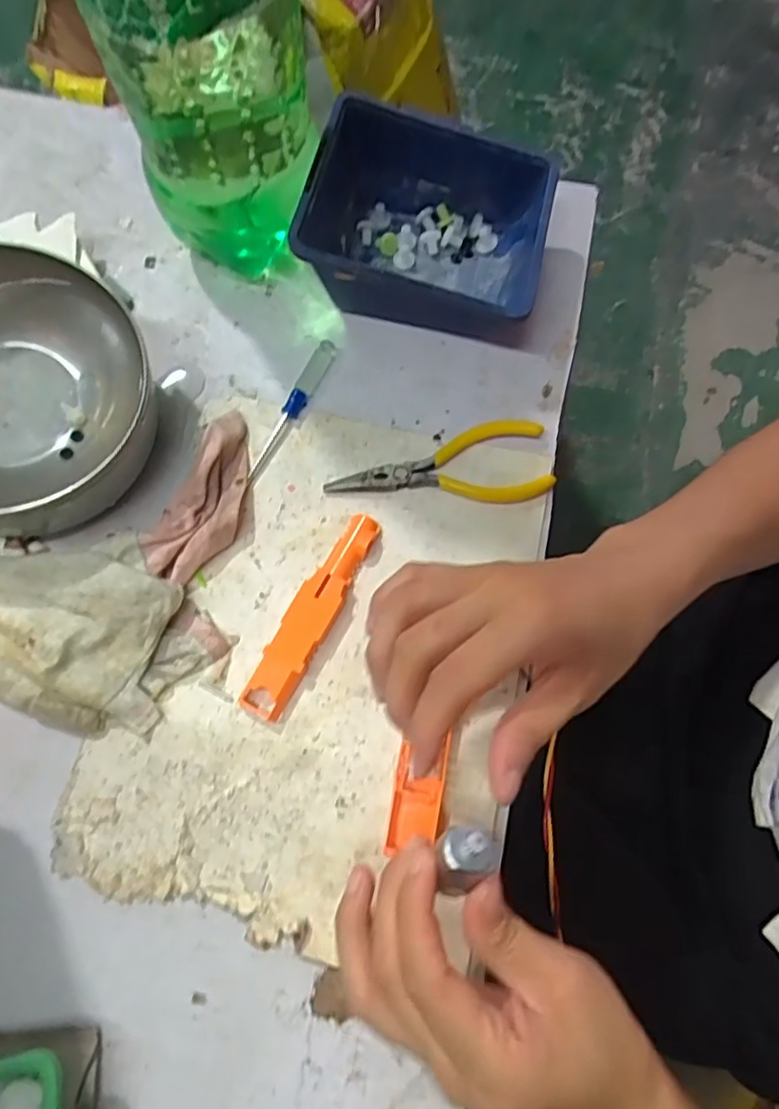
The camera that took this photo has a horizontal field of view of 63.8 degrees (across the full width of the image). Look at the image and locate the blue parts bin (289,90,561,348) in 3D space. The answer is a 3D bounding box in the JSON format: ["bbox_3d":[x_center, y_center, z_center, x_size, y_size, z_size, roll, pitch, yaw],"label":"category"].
[{"bbox_3d":[0.023,-0.197,0.387,0.139,0.067,0.116,12,75,5],"label":"blue parts bin"}]

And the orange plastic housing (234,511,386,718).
[{"bbox_3d":[-0.040,0.030,0.334,0.023,0.012,0.119,27,76,8],"label":"orange plastic housing"}]

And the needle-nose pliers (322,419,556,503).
[{"bbox_3d":[0.028,-0.050,0.362,0.126,0.011,0.049,-7,74,-1],"label":"needle-nose pliers"}]

